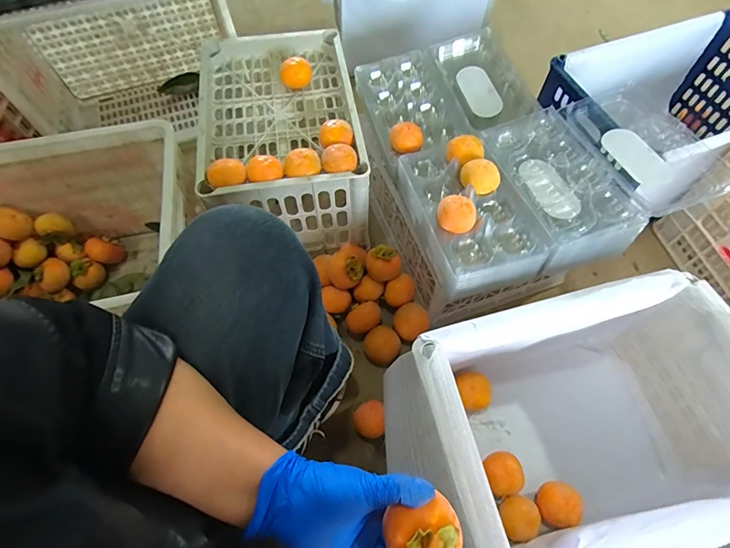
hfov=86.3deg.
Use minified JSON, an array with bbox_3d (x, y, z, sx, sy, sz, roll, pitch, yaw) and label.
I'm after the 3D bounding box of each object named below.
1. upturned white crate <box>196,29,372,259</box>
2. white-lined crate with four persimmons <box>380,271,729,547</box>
[{"bbox_3d":[-0.164,-0.276,0.825,0.284,0.230,0.417,-9,62,-4],"label":"upturned white crate"},{"bbox_3d":[0.267,0.217,0.554,0.471,0.215,0.301,-13,62,-6],"label":"white-lined crate with four persimmons"}]

